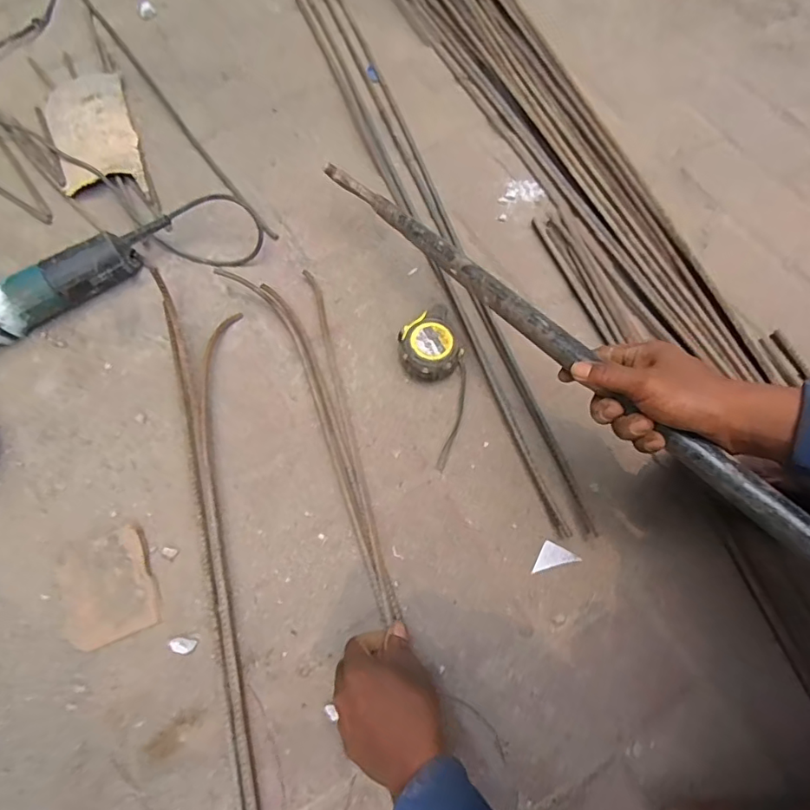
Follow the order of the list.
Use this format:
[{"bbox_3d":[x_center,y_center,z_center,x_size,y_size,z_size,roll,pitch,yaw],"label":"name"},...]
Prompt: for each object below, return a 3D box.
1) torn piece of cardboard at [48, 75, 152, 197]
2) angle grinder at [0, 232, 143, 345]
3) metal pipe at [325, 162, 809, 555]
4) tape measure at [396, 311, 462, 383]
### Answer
[{"bbox_3d":[-0.491,-0.432,0.810,0.120,0.027,0.279,-21,69,-8],"label":"torn piece of cardboard"},{"bbox_3d":[-0.476,-0.148,0.663,0.253,0.072,0.073,-33,71,-12],"label":"angle grinder"},{"bbox_3d":[0.113,-0.084,0.494,0.026,0.021,0.654,-36,59,-13],"label":"metal pipe"},{"bbox_3d":[0.030,-0.066,0.635,0.077,0.043,0.067,42,74,16],"label":"tape measure"}]

